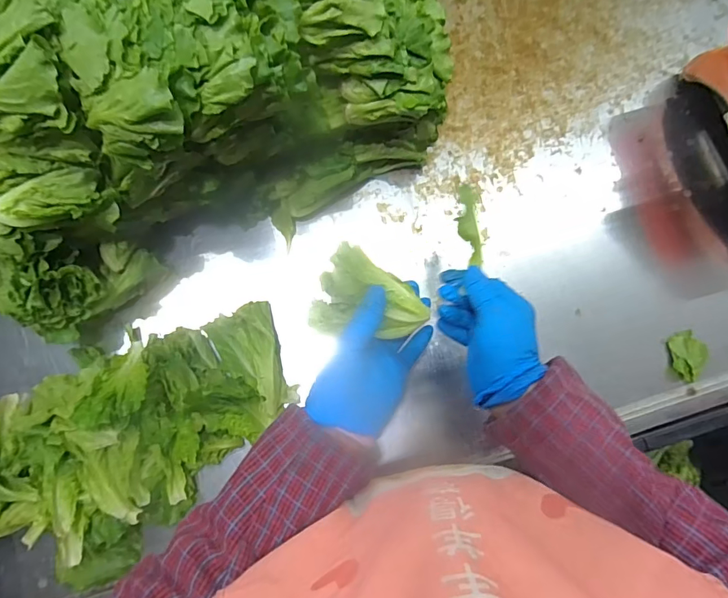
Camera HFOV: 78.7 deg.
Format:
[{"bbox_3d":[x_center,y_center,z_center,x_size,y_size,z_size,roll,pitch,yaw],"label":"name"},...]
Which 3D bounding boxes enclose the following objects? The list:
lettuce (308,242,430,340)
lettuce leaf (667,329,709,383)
[{"bbox_3d":[0.005,0.005,0.400,0.098,0.045,0.077,27,81,6],"label":"lettuce"},{"bbox_3d":[0.391,0.070,0.542,0.033,0.033,0.059,-5,79,0],"label":"lettuce leaf"}]

